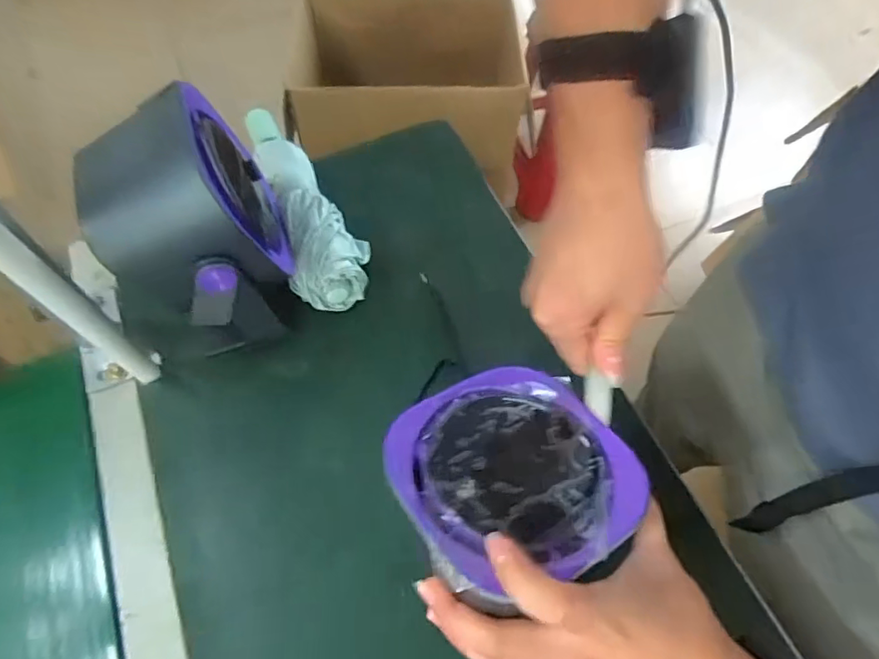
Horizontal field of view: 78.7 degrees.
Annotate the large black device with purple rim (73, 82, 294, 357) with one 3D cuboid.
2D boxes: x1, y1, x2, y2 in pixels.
[{"bbox_3d":[-0.203,-0.077,0.446,0.140,0.180,0.143,-21,63,-13],"label":"large black device with purple rim"}]

